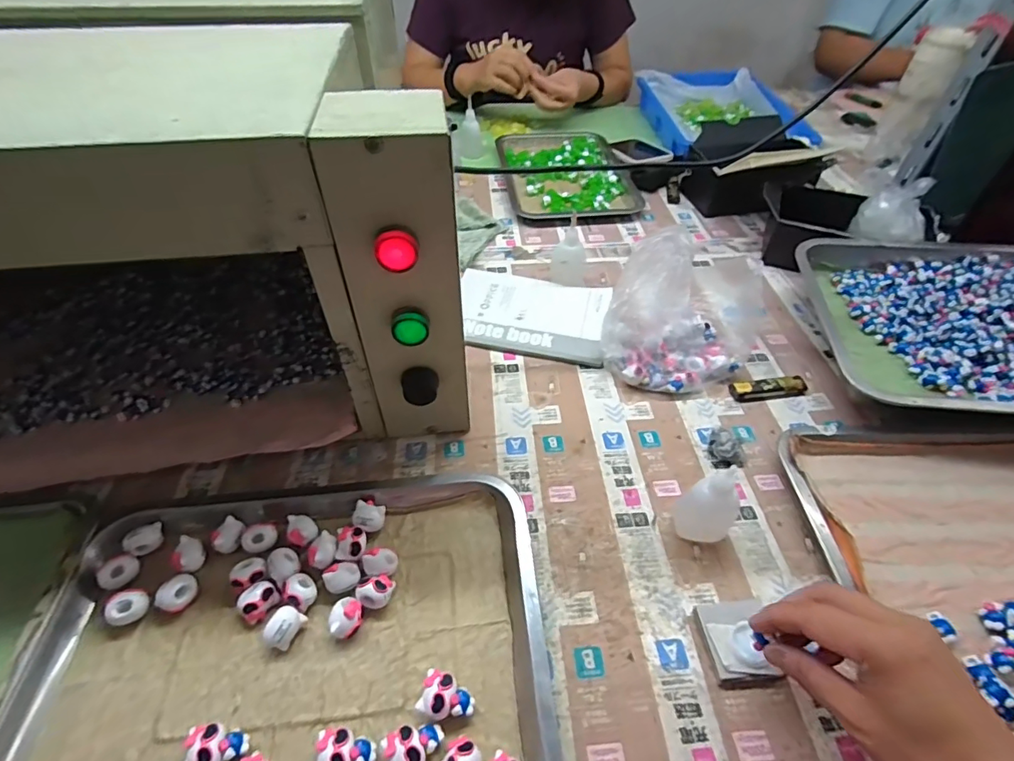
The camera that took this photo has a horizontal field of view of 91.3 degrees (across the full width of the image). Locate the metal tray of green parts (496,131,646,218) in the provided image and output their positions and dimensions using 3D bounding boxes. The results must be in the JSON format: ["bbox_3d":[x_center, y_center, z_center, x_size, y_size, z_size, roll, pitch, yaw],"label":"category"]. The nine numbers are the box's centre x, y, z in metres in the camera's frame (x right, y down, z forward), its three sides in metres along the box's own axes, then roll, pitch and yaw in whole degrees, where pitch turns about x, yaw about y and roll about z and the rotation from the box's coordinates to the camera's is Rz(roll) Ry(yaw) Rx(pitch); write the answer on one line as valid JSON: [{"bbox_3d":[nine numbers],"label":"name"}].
[{"bbox_3d":[0.094,-0.374,0.868,0.200,0.026,0.305,-6,48,-7],"label":"metal tray of green parts"}]

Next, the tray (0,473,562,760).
[{"bbox_3d":[-0.147,0.191,0.339,0.340,0.029,0.268,-3,48,-5],"label":"tray"}]

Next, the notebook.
[{"bbox_3d":[0.030,-0.086,0.612,0.183,0.014,0.141,10,48,7],"label":"notebook"}]

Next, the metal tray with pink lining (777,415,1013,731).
[{"bbox_3d":[0.407,0.146,0.397,0.305,0.036,0.267,0,47,-2],"label":"metal tray with pink lining"}]

